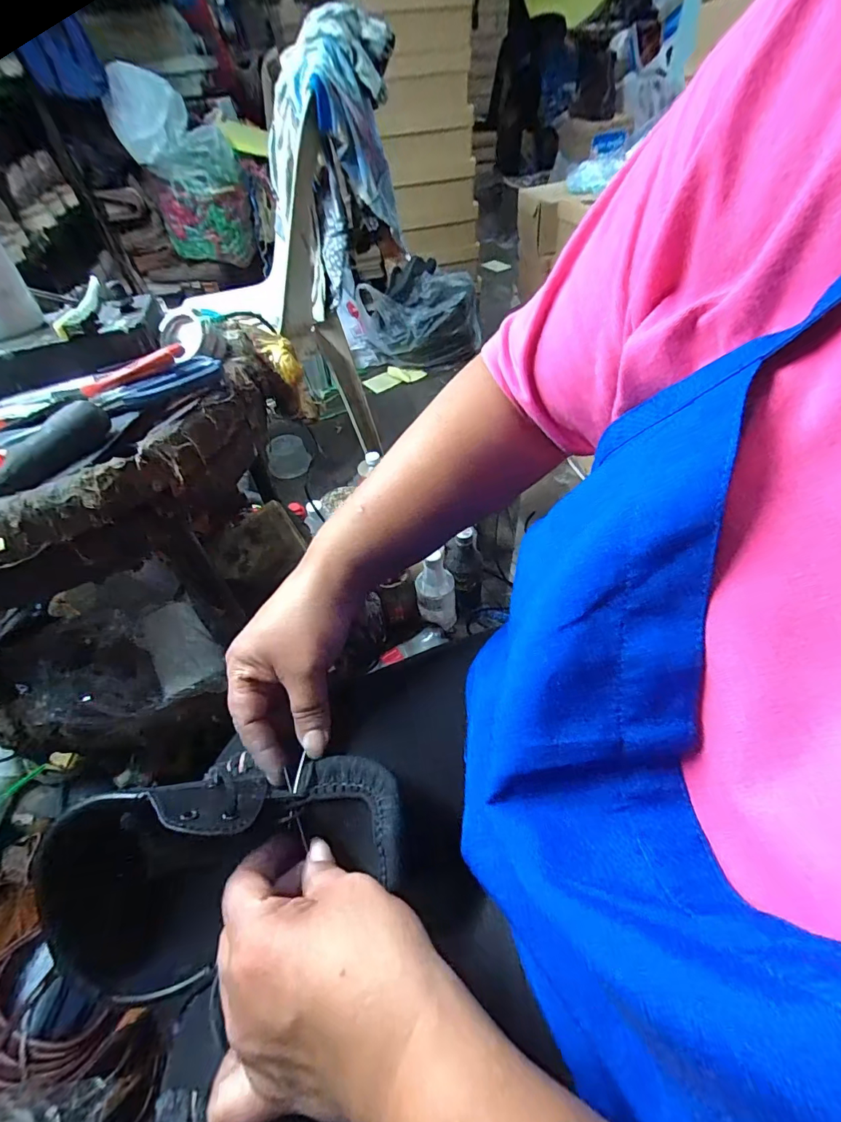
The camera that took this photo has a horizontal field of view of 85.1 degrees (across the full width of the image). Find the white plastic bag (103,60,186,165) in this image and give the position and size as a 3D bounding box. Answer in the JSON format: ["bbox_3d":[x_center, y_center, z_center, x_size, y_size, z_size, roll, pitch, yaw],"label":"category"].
[{"bbox_3d":[-0.726,-1.191,1.217,0.186,0.175,0.135,-24,51,-16],"label":"white plastic bag"}]

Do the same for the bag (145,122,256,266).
[{"bbox_3d":[-0.645,-1.060,1.361,0.238,0.307,0.124,-28,52,-19],"label":"bag"}]

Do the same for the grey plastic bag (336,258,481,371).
[{"bbox_3d":[-0.033,-0.821,1.543,0.437,0.237,0.297,-22,50,-14],"label":"grey plastic bag"}]

